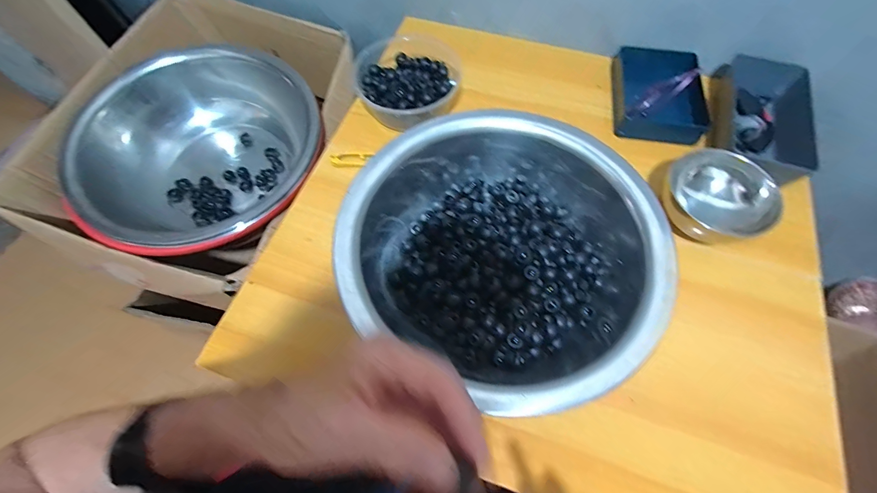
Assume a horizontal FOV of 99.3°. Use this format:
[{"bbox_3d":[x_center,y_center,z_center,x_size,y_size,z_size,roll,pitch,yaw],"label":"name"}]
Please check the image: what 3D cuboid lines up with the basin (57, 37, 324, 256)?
[{"bbox_3d":[-0.341,-0.130,0.563,0.323,0.125,0.316,0,64,1],"label":"basin"}]

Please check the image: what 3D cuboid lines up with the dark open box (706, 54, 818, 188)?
[{"bbox_3d":[0.410,-0.158,0.472,0.111,0.044,0.182,20,66,10],"label":"dark open box"}]

